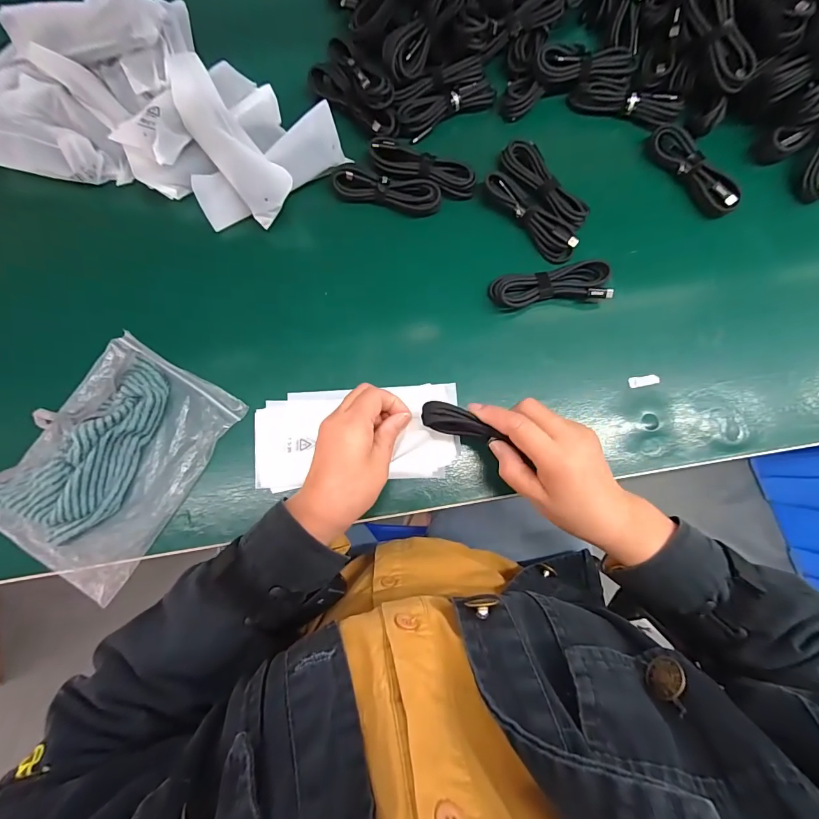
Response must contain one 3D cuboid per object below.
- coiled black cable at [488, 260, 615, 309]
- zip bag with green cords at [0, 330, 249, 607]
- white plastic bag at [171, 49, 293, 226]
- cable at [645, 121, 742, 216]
[{"bbox_3d":[0.138,-0.121,0.389,0.114,0.021,0.035,-4,81,-1],"label":"coiled black cable"},{"bbox_3d":[-0.273,0.047,0.357,0.146,0.032,0.208,30,82,4],"label":"zip bag with green cords"},{"bbox_3d":[-0.173,-0.257,0.375,0.045,0.041,0.153,-38,83,-6],"label":"white plastic bag"},{"bbox_3d":[0.291,-0.245,0.407,0.026,0.027,0.109,-35,83,-5],"label":"cable"}]

